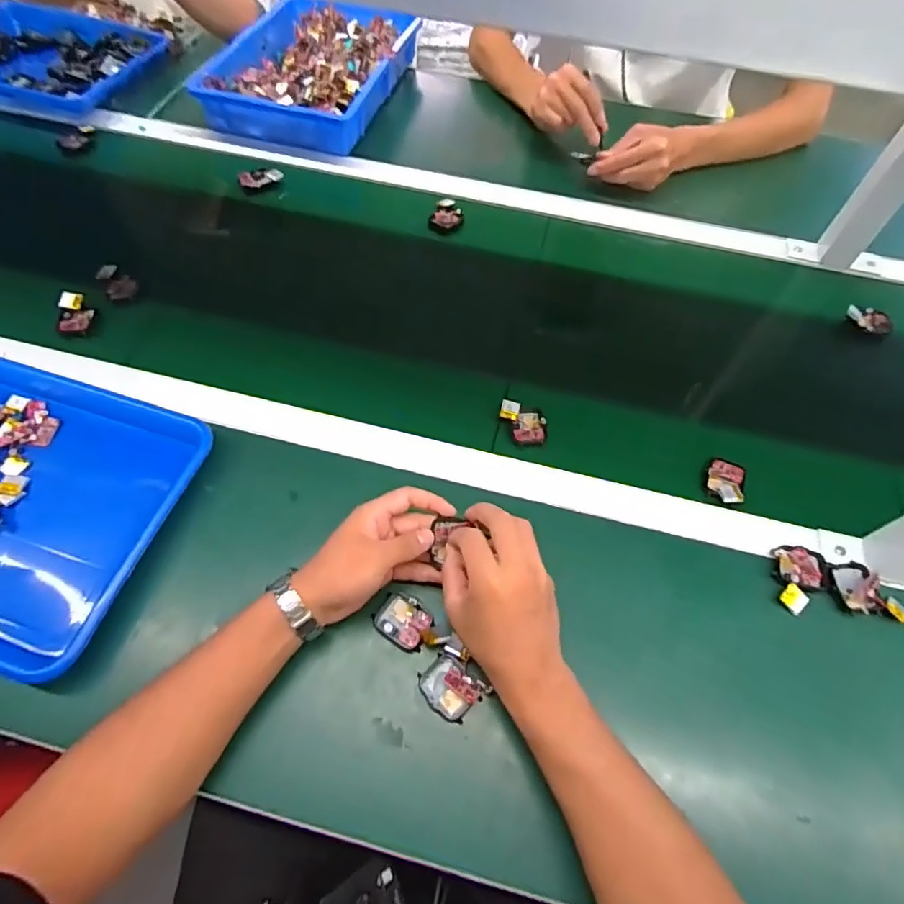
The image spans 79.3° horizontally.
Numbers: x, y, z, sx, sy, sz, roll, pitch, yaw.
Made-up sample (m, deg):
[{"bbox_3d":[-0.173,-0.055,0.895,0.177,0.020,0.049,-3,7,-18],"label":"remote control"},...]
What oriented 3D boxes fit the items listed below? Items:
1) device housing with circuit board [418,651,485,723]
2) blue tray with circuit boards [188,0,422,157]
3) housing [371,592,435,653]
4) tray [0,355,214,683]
[{"bbox_3d":[-0.002,0.189,0.438,0.038,0.016,0.047,-39,68,-22],"label":"device housing with circuit board"},{"bbox_3d":[-0.216,-0.613,0.871,0.261,0.059,0.340,12,59,4],"label":"blue tray with circuit boards"},{"bbox_3d":[-0.041,0.142,0.461,0.046,0.013,0.038,29,62,14],"label":"housing"},{"bbox_3d":[-0.422,0.036,0.509,0.342,0.052,0.268,16,60,7],"label":"tray"}]

